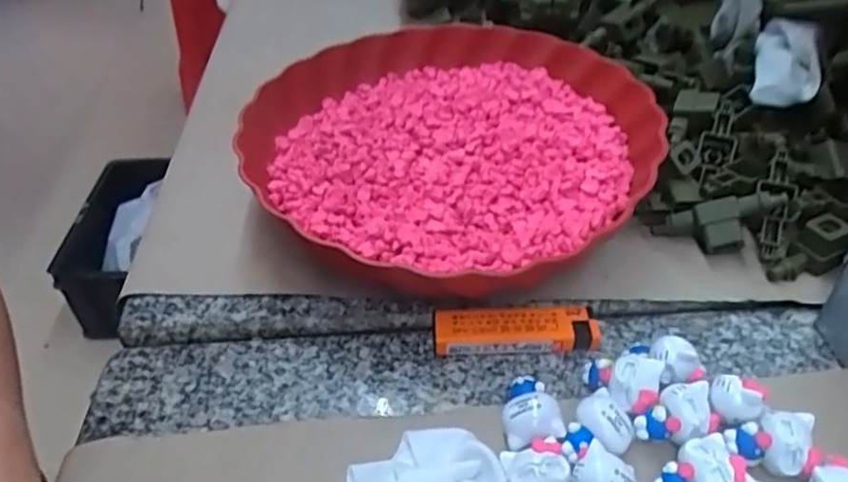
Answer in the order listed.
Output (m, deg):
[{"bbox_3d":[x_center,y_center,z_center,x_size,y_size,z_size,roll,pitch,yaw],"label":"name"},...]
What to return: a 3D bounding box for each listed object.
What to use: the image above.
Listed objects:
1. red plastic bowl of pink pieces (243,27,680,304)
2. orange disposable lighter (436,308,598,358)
[{"bbox_3d":[0.017,-0.062,0.414,0.232,0.043,0.228,-1,42,1],"label":"red plastic bowl of pink pieces"},{"bbox_3d":[0.045,0.045,0.332,0.079,0.014,0.021,-3,42,-1],"label":"orange disposable lighter"}]

